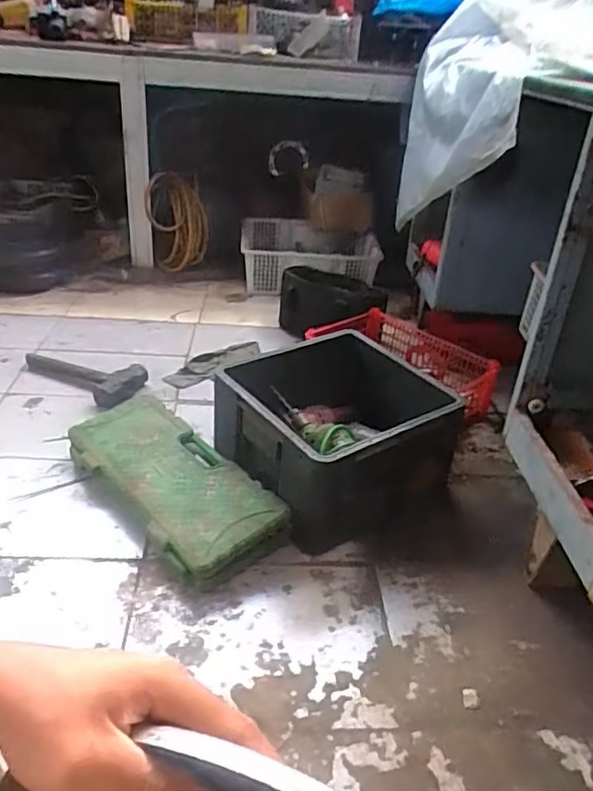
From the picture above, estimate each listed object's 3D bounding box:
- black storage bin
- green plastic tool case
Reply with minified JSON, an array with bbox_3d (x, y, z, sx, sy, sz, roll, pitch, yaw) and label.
[{"bbox_3d":[0.070,0.075,1.247,0.390,0.220,0.410,-21,40,-35],"label":"black storage bin"},{"bbox_3d":[-0.246,0.158,1.176,0.200,0.085,0.495,-23,41,-37],"label":"green plastic tool case"}]

